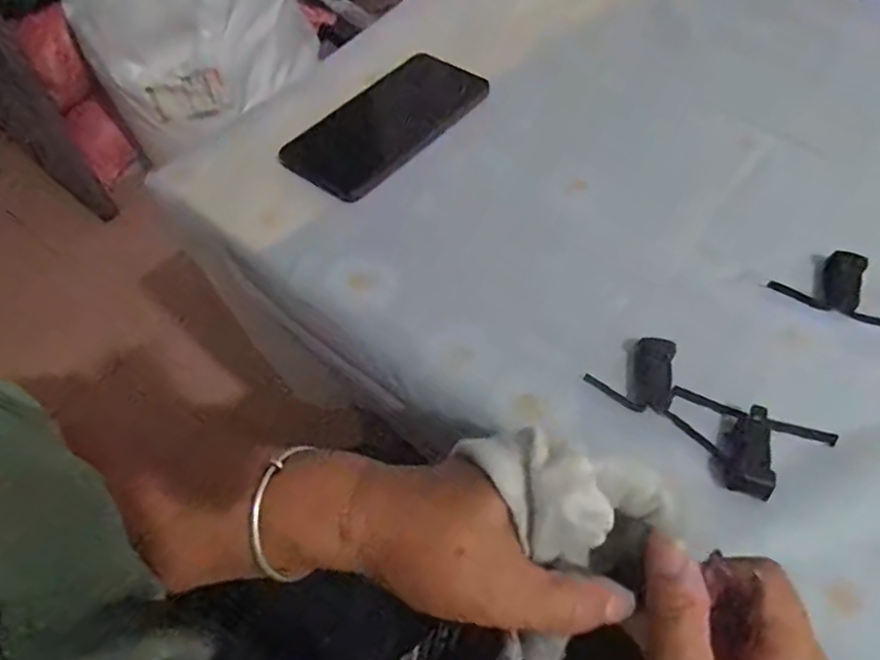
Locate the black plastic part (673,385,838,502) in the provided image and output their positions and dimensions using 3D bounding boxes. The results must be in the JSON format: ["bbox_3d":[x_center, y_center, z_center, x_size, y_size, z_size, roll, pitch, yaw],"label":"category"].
[{"bbox_3d":[0.161,0.062,0.324,0.080,0.010,0.050,19,57,13],"label":"black plastic part"}]

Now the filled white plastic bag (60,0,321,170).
[{"bbox_3d":[-0.412,-0.542,0.997,0.340,0.285,0.294,-26,59,-17],"label":"filled white plastic bag"}]

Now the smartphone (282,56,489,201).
[{"bbox_3d":[-0.040,-0.164,0.484,0.082,0.004,0.171,34,61,21],"label":"smartphone"}]

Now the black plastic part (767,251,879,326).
[{"bbox_3d":[0.252,-0.028,0.387,0.081,0.012,0.043,23,58,15],"label":"black plastic part"}]

